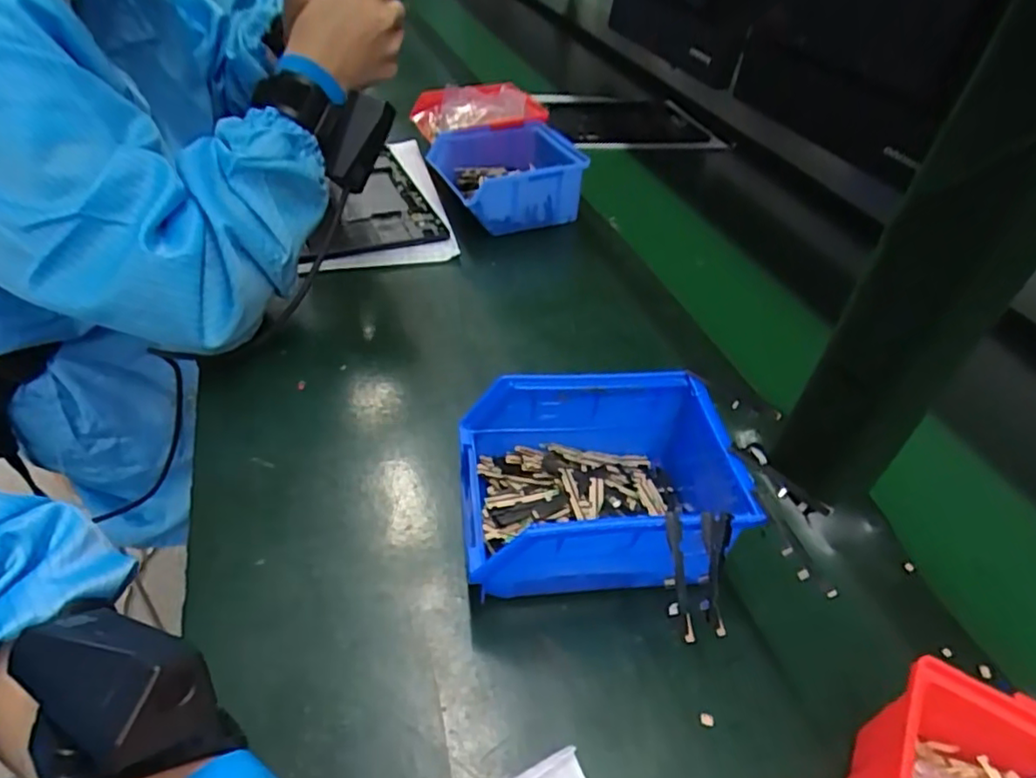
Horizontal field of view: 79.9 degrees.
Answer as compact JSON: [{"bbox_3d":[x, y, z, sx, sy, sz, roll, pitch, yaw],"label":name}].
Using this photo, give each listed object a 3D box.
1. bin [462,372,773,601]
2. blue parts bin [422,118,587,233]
[{"bbox_3d":[0.047,0.055,0.338,0.154,0.075,0.107,-1,42,-8],"label":"bin"},{"bbox_3d":[-0.016,-0.219,0.653,0.122,0.077,0.127,-15,46,-23],"label":"blue parts bin"}]

